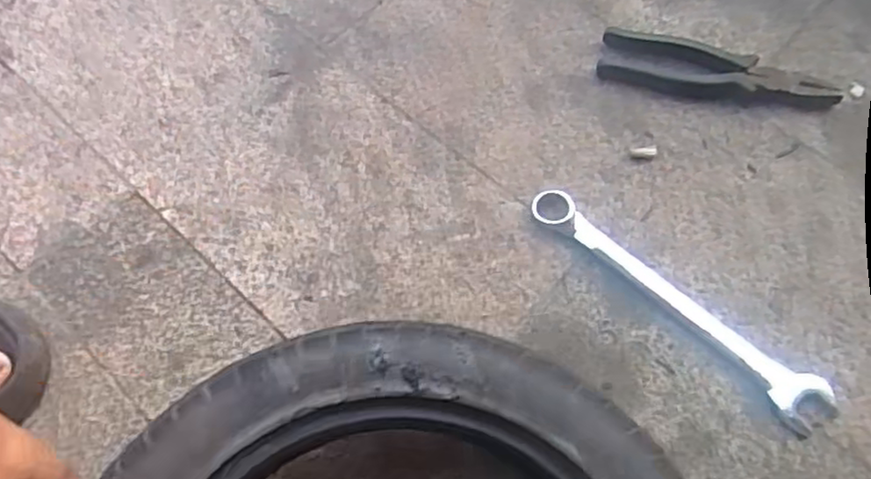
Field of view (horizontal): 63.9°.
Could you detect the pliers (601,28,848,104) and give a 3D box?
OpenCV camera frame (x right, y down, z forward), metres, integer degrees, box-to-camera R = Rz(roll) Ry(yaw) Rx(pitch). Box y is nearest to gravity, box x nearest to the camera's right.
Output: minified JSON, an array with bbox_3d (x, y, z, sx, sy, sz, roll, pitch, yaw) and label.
[{"bbox_3d":[0.241,-0.141,0.599,0.196,0.018,0.051,15,64,6],"label":"pliers"}]

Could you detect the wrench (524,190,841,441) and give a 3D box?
[{"bbox_3d":[0.175,0.042,0.508,0.042,0.006,0.239,-41,71,-20],"label":"wrench"}]

